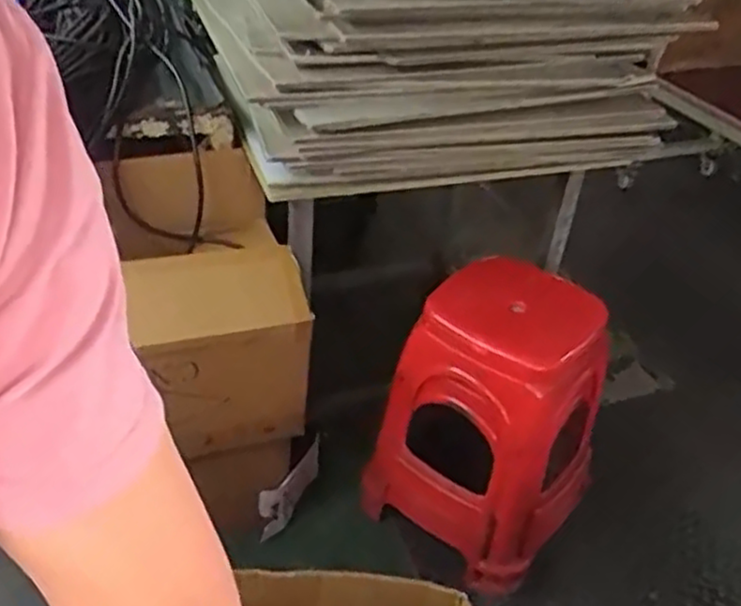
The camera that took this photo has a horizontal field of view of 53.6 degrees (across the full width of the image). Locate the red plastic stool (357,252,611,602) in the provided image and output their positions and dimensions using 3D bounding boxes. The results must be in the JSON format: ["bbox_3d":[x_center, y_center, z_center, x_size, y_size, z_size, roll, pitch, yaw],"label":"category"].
[{"bbox_3d":[0.239,0.225,1.404,0.340,0.483,0.356,32,44,30],"label":"red plastic stool"}]

